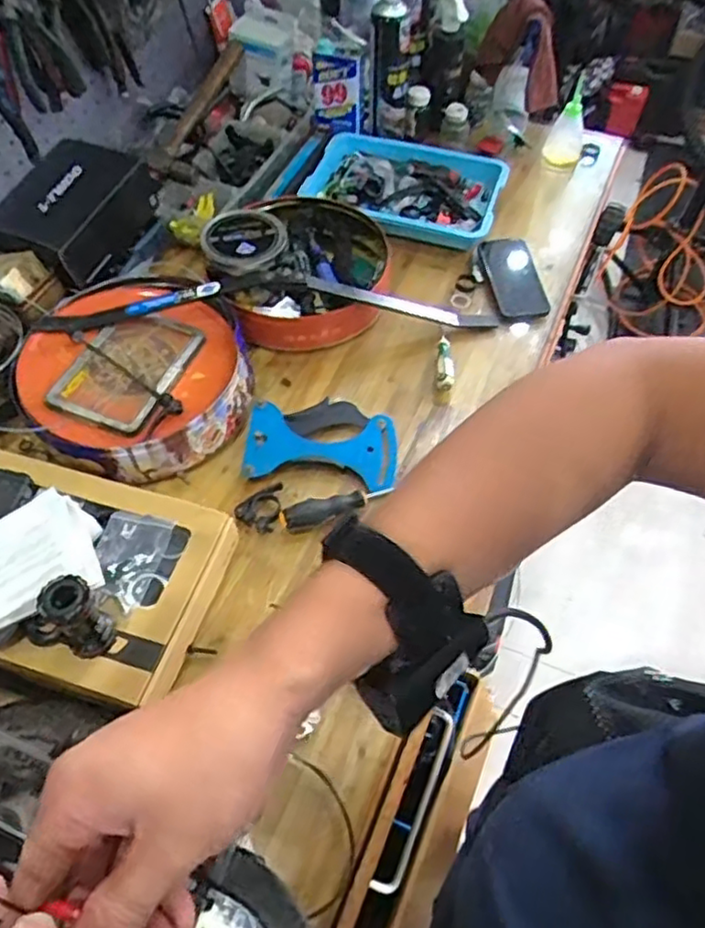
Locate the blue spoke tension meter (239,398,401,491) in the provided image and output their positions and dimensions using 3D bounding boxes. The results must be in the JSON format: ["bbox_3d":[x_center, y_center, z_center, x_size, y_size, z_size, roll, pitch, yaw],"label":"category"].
[{"bbox_3d":[-0.038,-0.030,0.862,0.193,0.036,0.127,3,56,3],"label":"blue spoke tension meter"}]

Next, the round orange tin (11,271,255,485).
[{"bbox_3d":[-0.275,-0.121,0.874,0.274,0.081,0.291,10,56,7],"label":"round orange tin"}]

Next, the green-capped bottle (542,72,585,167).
[{"bbox_3d":[0.391,-0.616,1.200,0.069,0.149,0.038,16,57,11],"label":"green-capped bottle"}]

